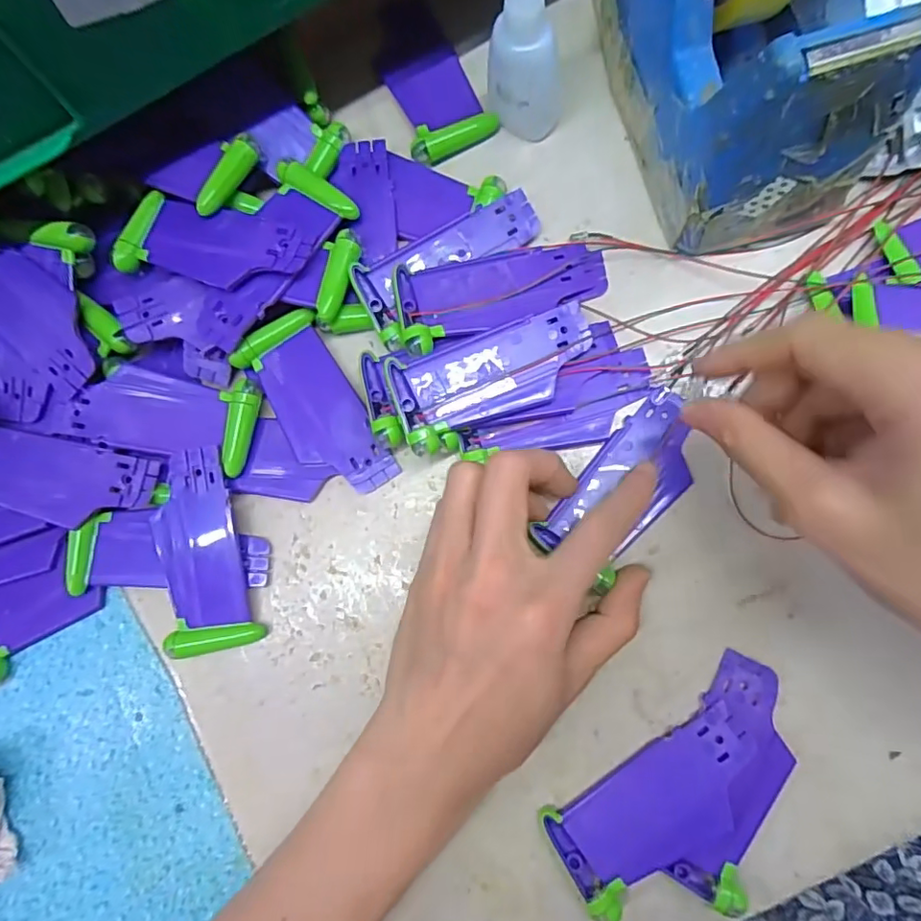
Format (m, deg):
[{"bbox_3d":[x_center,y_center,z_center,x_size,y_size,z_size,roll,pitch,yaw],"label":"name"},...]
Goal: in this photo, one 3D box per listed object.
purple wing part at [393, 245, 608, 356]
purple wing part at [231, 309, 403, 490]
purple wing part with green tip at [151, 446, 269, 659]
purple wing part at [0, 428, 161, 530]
[{"bbox_3d":[0.020,-0.074,0.250,0.095,0.009,0.041,-9,72,-3],"label":"purple wing part"},{"bbox_3d":[-0.065,-0.024,0.254,0.037,0.013,0.088,-36,80,1],"label":"purple wing part"},{"bbox_3d":[-0.119,0.042,0.252,0.039,0.010,0.088,-14,81,4],"label":"purple wing part with green tip"},{"bbox_3d":[-0.185,0.009,0.252,0.087,0.008,0.037,8,86,1],"label":"purple wing part"}]

